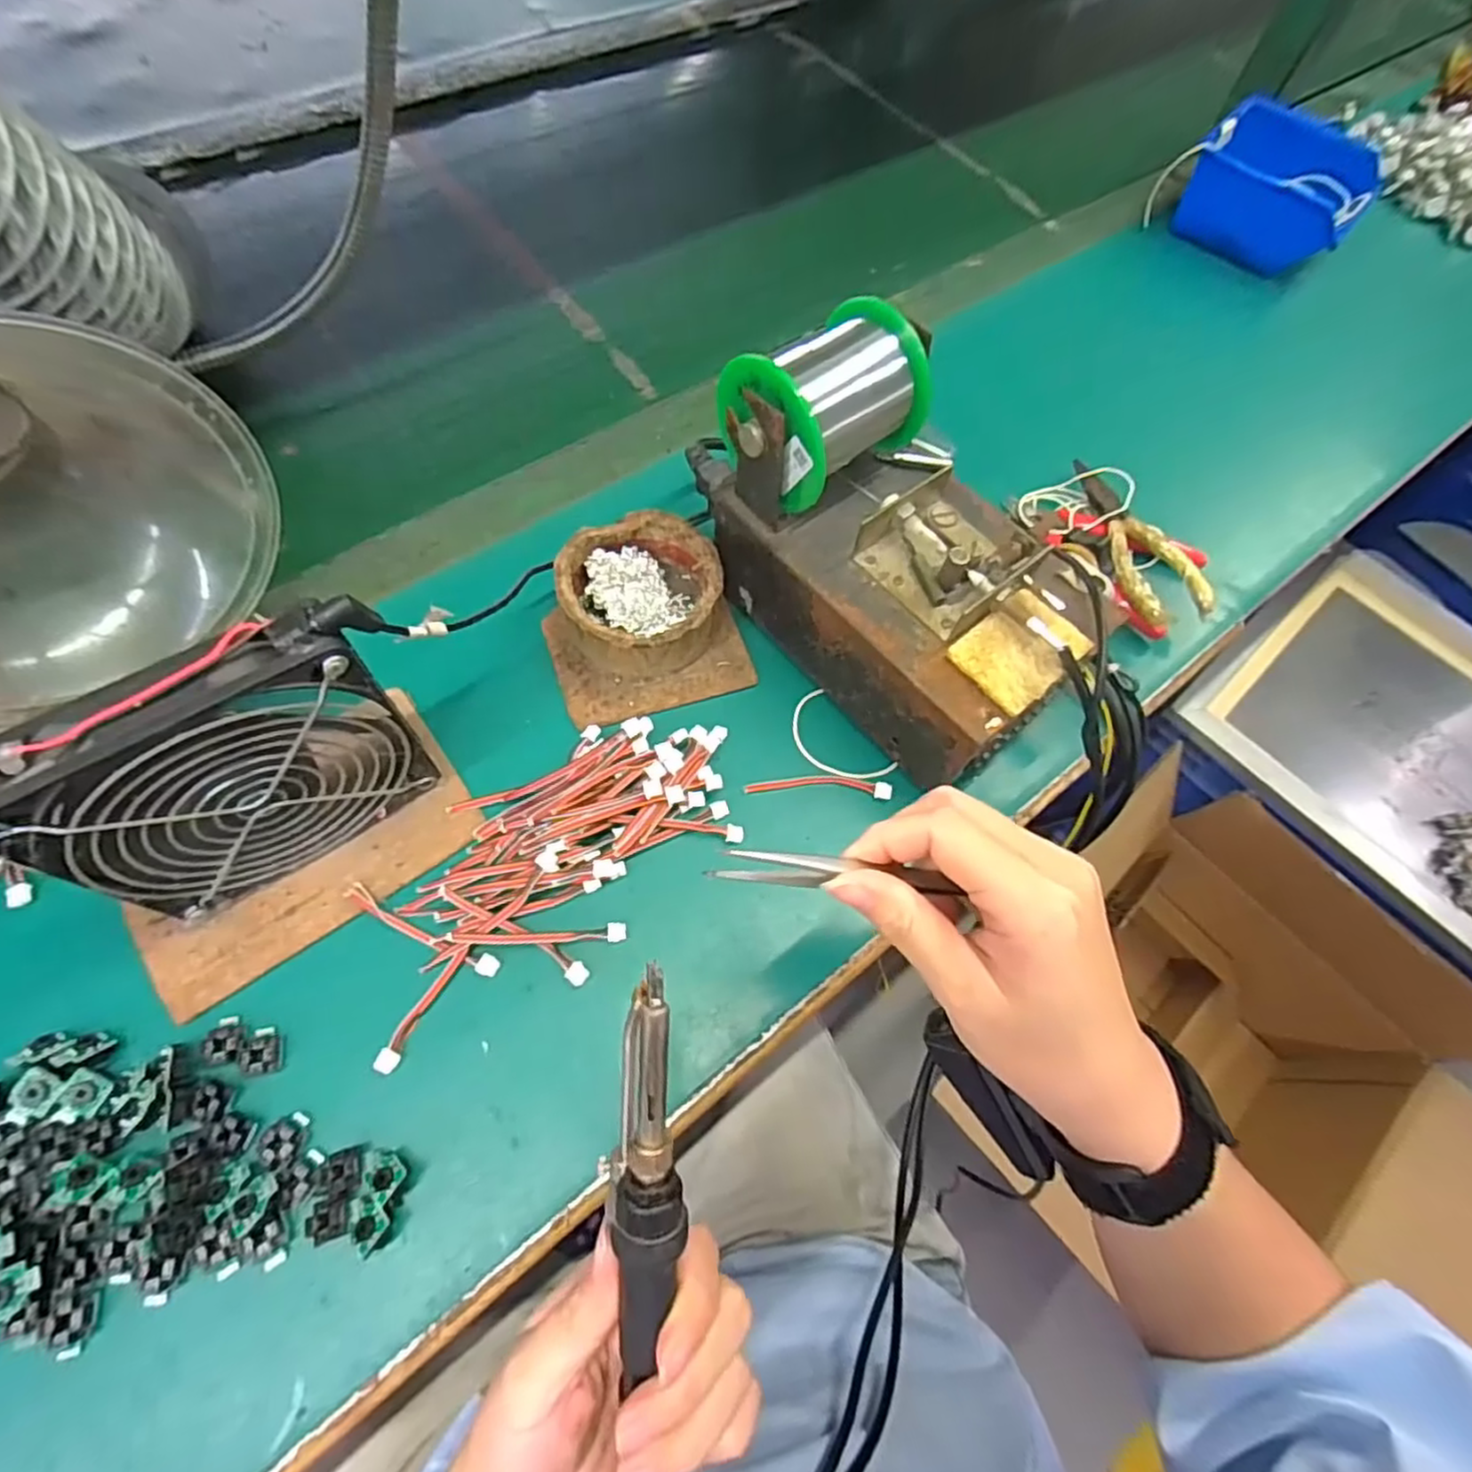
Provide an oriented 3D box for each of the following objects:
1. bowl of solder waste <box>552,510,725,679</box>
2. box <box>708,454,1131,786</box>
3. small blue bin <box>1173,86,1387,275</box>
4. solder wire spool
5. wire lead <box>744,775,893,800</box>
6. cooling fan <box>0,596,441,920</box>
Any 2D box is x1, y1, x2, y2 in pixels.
[{"bbox_3d":[-0.050,-0.074,0.382,0.081,0.041,0.080,2,65,-5],"label":"bowl of solder waste"},{"bbox_3d":[0.087,-0.075,0.367,0.114,0.080,0.178,-34,73,-19],"label":"box"},{"bbox_3d":[0.450,-0.455,0.593,0.130,0.056,0.123,37,67,11],"label":"small blue bin"},{"bbox_3d":[0.039,-0.150,0.334,0.090,0.070,0.067,-39,74,-20],"label":"solder wire spool"},{"bbox_3d":[0.042,0.025,0.362,0.073,0.005,0.012,5,64,-1],"label":"wire lead"},{"bbox_3d":[-0.186,0.015,0.279,0.126,0.124,0.027,-31,72,-18],"label":"cooling fan"}]

